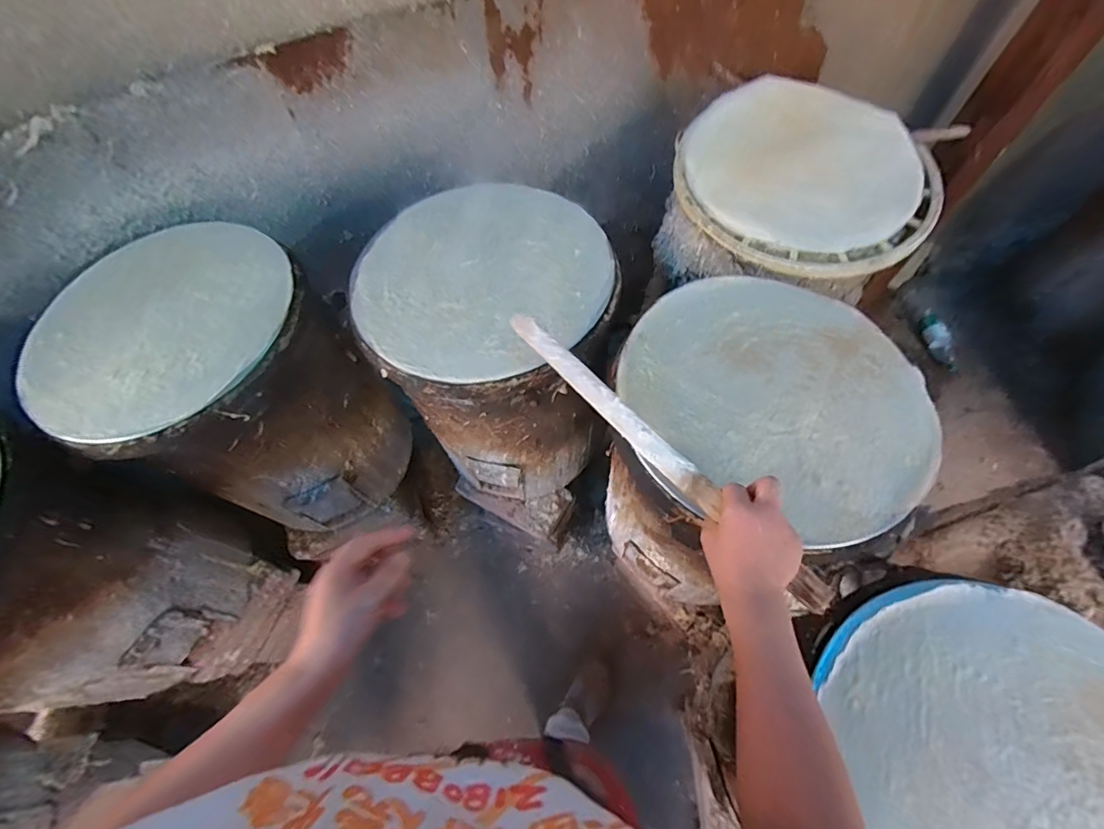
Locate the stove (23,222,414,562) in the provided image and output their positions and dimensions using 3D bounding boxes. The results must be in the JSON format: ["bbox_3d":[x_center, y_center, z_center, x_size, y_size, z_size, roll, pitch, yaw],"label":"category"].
[{"bbox_3d":[-0.541,-0.018,0.857,0.424,0.477,0.351,22,64,12],"label":"stove"}]

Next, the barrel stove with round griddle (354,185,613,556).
[{"bbox_3d":[-0.097,-0.072,0.894,0.372,0.531,0.364,21,63,12],"label":"barrel stove with round griddle"}]

